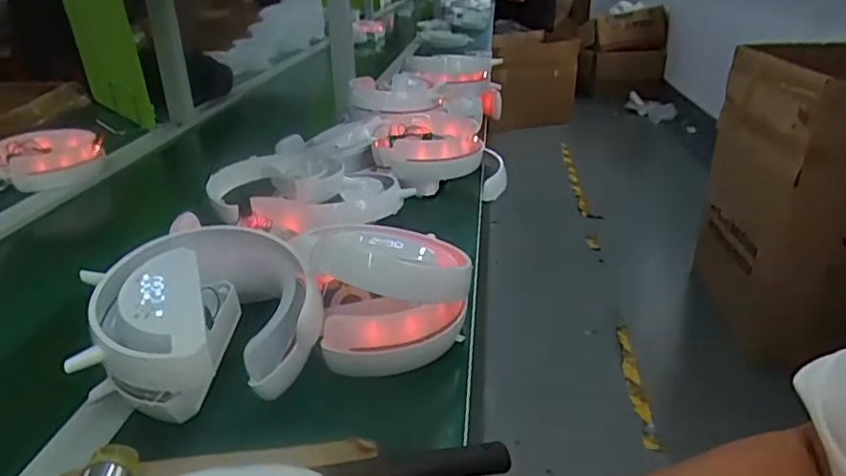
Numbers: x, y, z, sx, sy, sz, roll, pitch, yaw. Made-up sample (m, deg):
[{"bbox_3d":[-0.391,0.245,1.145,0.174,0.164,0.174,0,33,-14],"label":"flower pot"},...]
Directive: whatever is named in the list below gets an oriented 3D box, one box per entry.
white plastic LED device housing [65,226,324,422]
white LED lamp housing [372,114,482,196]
[{"bbox_3d":[-0.170,0.063,0.467,0.171,0.079,0.141,-12,28,-21],"label":"white plastic LED device housing"},{"bbox_3d":[0.006,-0.129,0.875,0.154,0.072,0.157,-2,26,-2],"label":"white LED lamp housing"}]

